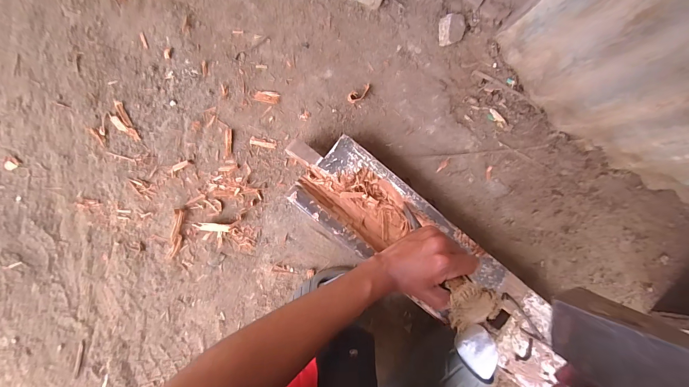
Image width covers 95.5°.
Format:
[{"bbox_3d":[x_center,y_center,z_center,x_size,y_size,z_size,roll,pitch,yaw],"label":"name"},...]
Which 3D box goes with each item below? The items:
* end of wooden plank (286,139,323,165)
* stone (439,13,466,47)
[{"bbox_3d":[-0.061,-0.062,0.478,0.052,0.007,0.025,30,87,-7],"label":"end of wooden plank"},{"bbox_3d":[0.197,-0.299,0.571,0.052,0.023,0.049,-13,93,-7],"label":"stone"}]

